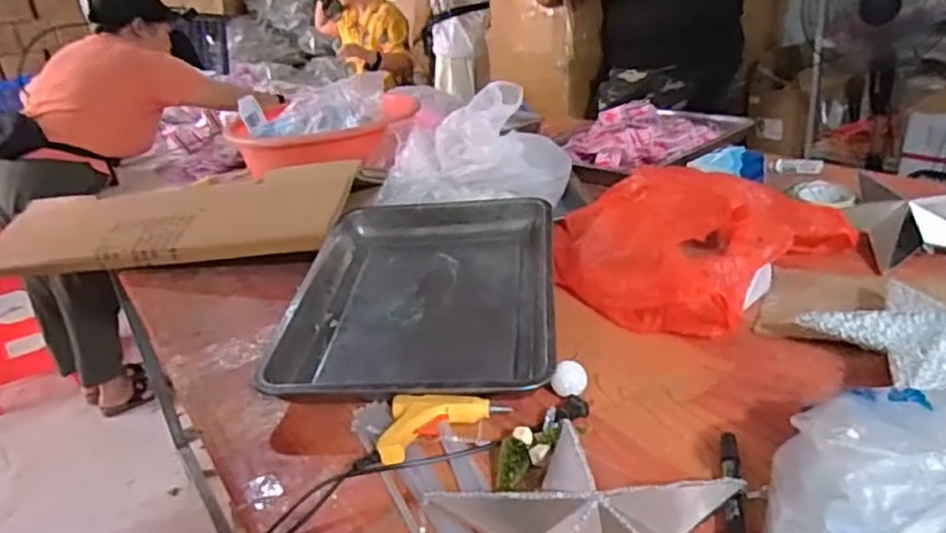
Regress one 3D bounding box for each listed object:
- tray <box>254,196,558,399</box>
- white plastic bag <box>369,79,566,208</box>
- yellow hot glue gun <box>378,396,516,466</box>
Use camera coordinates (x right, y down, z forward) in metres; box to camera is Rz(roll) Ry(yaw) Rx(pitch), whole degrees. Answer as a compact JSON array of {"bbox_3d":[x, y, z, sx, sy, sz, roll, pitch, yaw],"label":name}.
[{"bbox_3d":[-0.062,0.029,0.891,0.333,0.060,0.449,-2,32,7],"label":"tray"},{"bbox_3d":[-0.005,-0.210,1.156,0.327,0.143,0.221,-1,25,13],"label":"white plastic bag"},{"bbox_3d":[-0.044,0.153,0.687,0.145,0.025,0.076,-21,28,-31],"label":"yellow hot glue gun"}]

